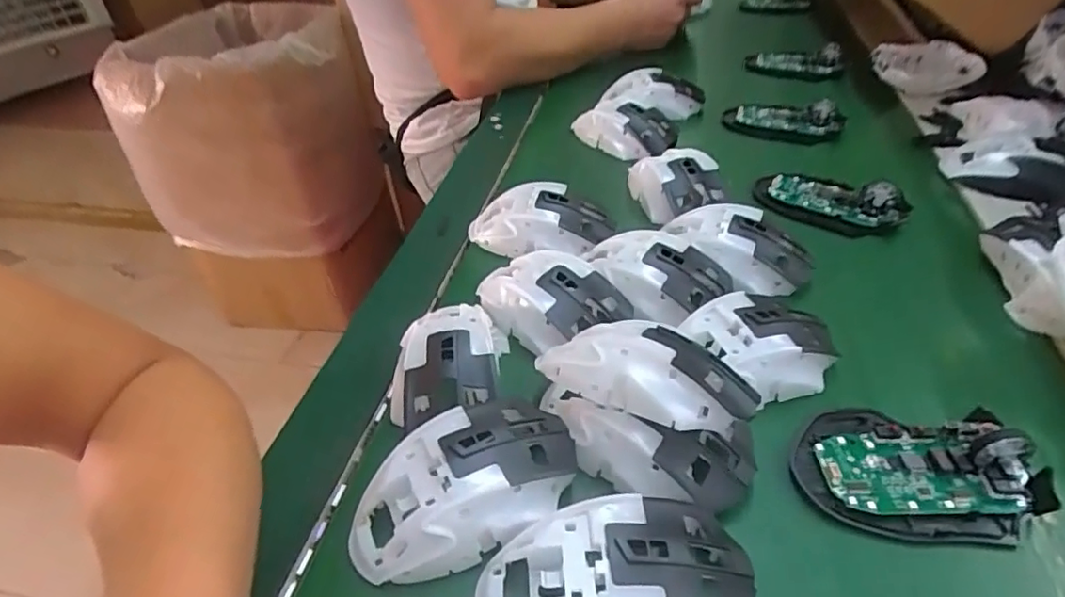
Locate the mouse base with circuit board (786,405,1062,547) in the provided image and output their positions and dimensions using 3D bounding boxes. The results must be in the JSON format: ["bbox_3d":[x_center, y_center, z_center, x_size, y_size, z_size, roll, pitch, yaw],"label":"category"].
[{"bbox_3d":[0.192,0.081,0.288,0.111,0.032,0.071,8,42,7],"label":"mouse base with circuit board"}]

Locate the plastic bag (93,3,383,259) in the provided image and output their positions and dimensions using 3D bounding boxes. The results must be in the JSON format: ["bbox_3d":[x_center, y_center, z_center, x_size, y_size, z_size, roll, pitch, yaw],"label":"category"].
[{"bbox_3d":[-0.665,-0.429,1.400,0.486,0.425,0.539,-12,43,-15],"label":"plastic bag"}]

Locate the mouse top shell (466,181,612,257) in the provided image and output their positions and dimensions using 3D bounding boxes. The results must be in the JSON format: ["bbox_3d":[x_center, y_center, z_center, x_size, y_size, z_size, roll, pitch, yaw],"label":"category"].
[{"bbox_3d":[0.006,-0.060,0.467,0.115,0.035,0.064,5,42,4],"label":"mouse top shell"}]

